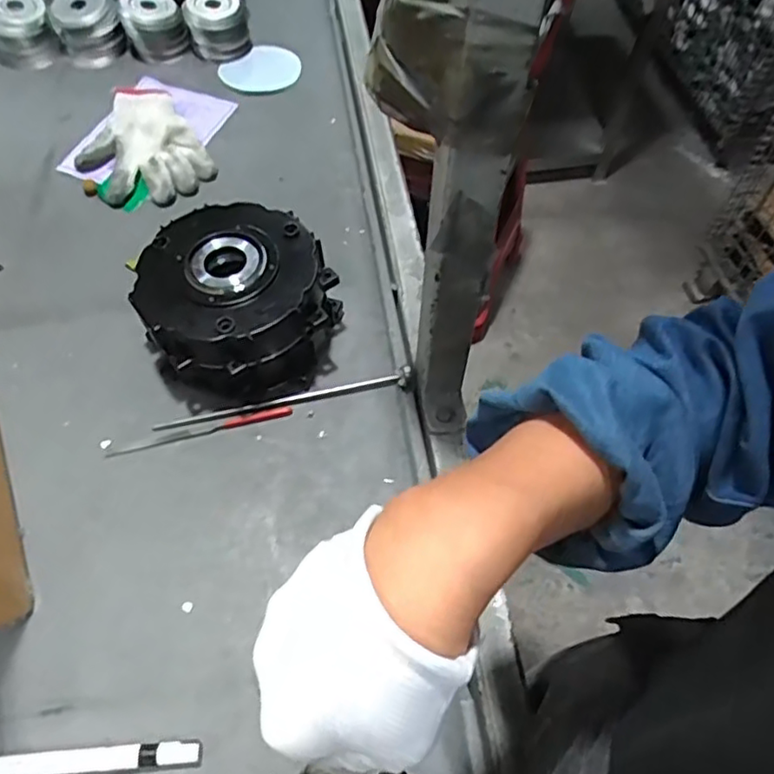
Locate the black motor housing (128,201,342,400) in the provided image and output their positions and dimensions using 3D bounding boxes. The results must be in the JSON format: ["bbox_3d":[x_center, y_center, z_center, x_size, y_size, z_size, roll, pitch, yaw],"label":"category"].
[{"bbox_3d":[-0.144,-0.085,0.627,0.176,0.104,0.167,1,58,-1],"label":"black motor housing"}]

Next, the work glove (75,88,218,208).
[{"bbox_3d":[-0.313,-0.304,0.809,0.140,0.034,0.200,-28,62,-18],"label":"work glove"}]

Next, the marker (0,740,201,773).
[{"bbox_3d":[-0.206,0.267,0.457,0.140,0.012,0.015,-3,58,-3],"label":"marker"}]

